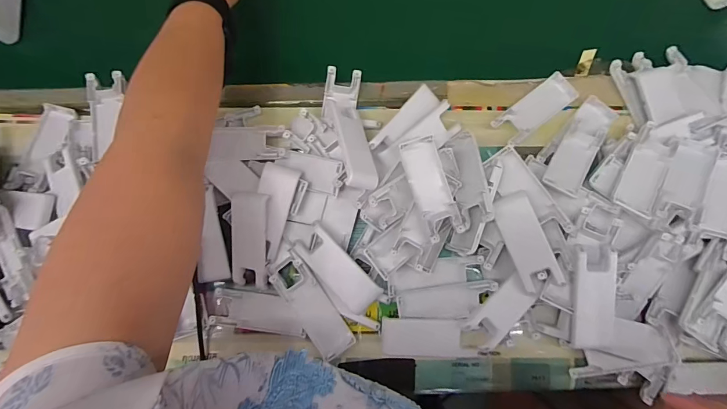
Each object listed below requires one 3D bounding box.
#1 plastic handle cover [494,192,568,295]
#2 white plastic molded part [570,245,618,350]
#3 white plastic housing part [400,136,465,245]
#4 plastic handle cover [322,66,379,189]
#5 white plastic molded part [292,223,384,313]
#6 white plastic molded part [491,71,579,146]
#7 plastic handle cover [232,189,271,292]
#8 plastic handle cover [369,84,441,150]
[{"bbox_3d":[0.167,0.038,0.375,0.034,0.011,0.099,-21,83,-3],"label":"plastic handle cover"},{"bbox_3d":[0.228,0.093,0.363,0.040,0.013,0.100,0,95,0],"label":"white plastic molded part"},{"bbox_3d":[0.070,-0.017,0.376,0.039,0.014,0.102,-22,95,-3],"label":"white plastic housing part"},{"bbox_3d":[-0.015,-0.084,0.398,0.046,0.032,0.155,-13,59,-1],"label":"plastic handle cover"},{"bbox_3d":[-0.027,0.069,0.392,0.041,0.020,0.102,-42,84,-5],"label":"white plastic molded part"},{"bbox_3d":[0.202,-0.112,0.432,0.105,0.008,0.038,-37,84,-5],"label":"white plastic molded part"},{"bbox_3d":[-0.121,0.038,0.387,0.040,0.012,0.101,4,100,1],"label":"plastic handle cover"},{"bbox_3d":[0.046,-0.093,0.411,0.027,0.019,0.096,43,84,6],"label":"plastic handle cover"}]

